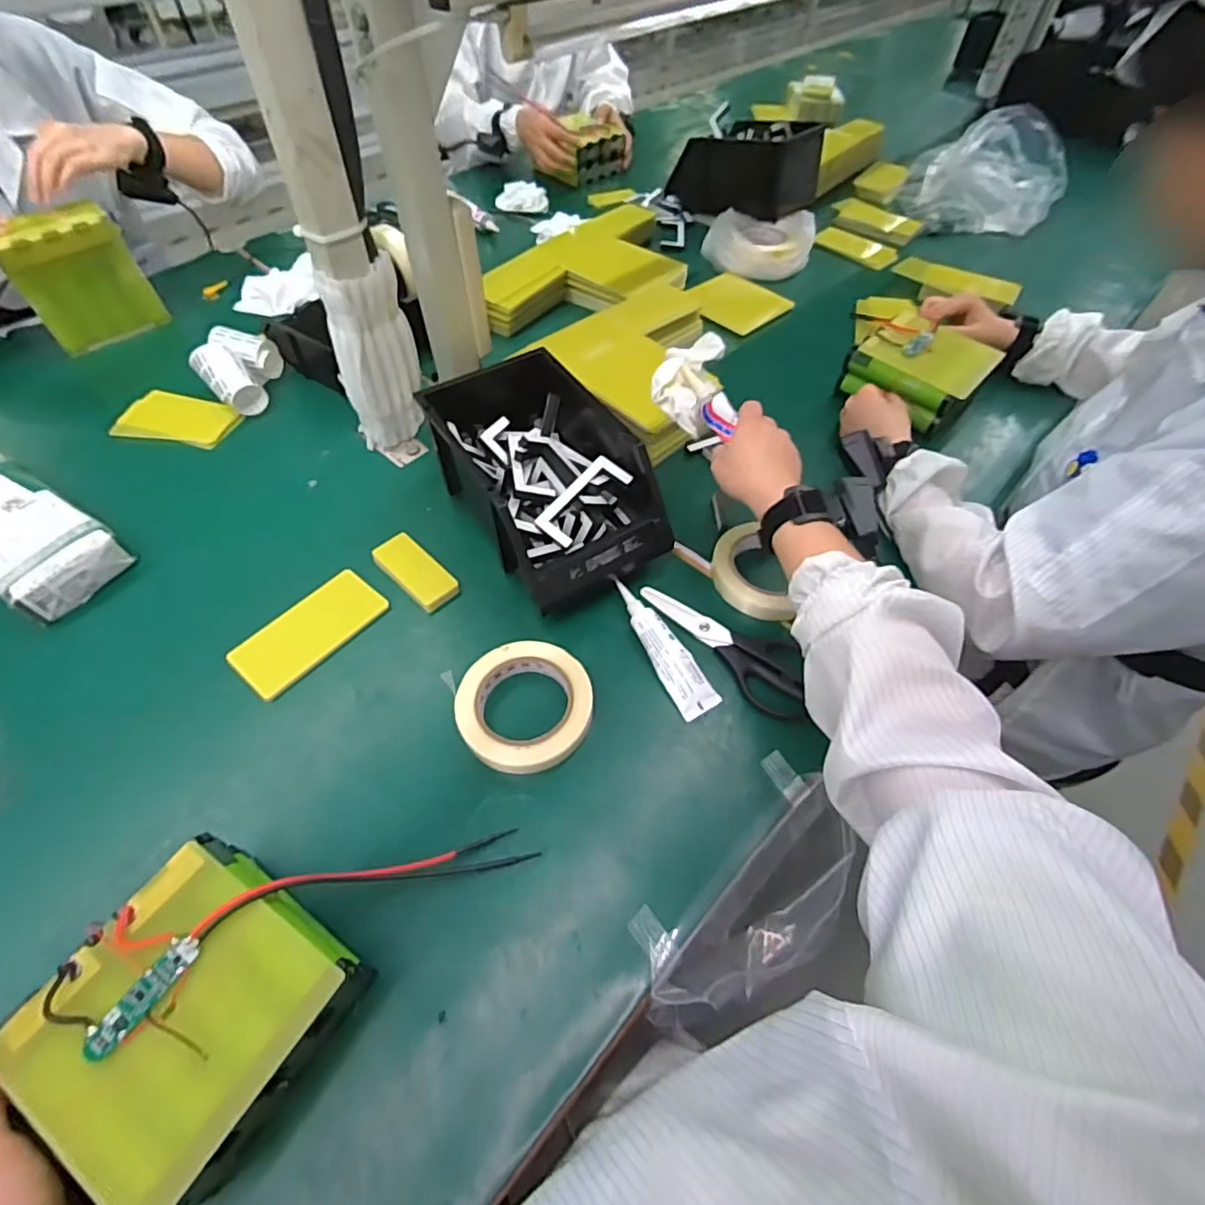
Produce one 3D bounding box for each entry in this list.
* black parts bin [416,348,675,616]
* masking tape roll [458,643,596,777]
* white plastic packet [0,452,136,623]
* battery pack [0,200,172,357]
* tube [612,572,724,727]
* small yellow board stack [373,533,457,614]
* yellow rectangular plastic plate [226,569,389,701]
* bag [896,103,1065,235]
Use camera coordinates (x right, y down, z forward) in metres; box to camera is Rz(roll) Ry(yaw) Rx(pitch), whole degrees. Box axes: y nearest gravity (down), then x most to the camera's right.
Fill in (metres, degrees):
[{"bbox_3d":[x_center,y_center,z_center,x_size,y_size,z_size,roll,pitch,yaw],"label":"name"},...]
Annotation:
[{"bbox_3d":[-0.066,-0.144,0.621,0.169,0.103,0.295,-27,59,-19],"label":"black parts bin"},{"bbox_3d":[-0.070,0.088,0.516,0.112,0.027,0.119,1,54,-1],"label":"masking tape roll"},{"bbox_3d":[-0.625,-0.081,0.616,0.264,0.053,0.107,28,59,18],"label":"white plastic packet"},{"bbox_3d":[-0.708,-0.440,0.806,0.142,0.141,0.054,-33,61,-22],"label":"battery pack"},{"bbox_3d":[0.051,0.039,0.554,0.035,0.021,0.153,-27,59,-19],"label":"tube"},{"bbox_3d":[-0.194,-0.033,0.610,0.098,0.017,0.043,38,62,23],"label":"small yellow board stack"},{"bbox_3d":[-0.282,0.027,0.572,0.070,0.010,0.139,36,61,22],"label":"yellow rectangular plastic plate"},{"bbox_3d":[0.751,-0.839,1.145,0.279,0.103,0.326,22,57,14],"label":"bag"}]

